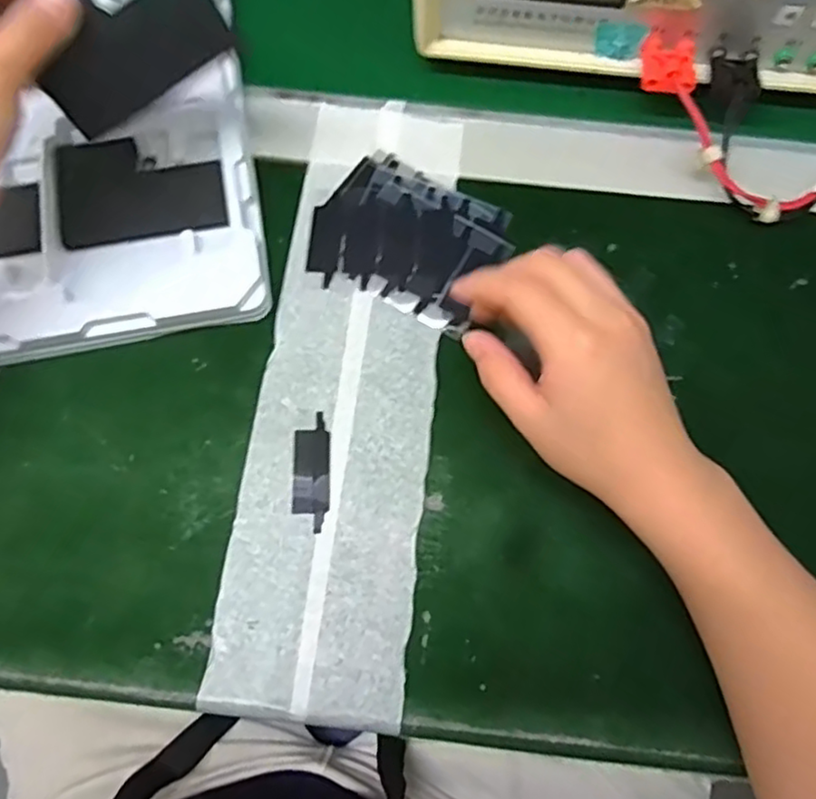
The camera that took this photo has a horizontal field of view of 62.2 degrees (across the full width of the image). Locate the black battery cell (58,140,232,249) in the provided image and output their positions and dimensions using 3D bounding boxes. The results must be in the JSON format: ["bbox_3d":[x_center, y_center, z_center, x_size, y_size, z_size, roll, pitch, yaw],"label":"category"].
[{"bbox_3d":[-0.150,-0.120,0.384,0.091,0.008,0.066,-9,72,-4],"label":"black battery cell"}]

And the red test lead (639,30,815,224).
[{"bbox_3d":[0.212,-0.145,0.386,0.176,0.035,0.086,17,73,4],"label":"red test lead"}]

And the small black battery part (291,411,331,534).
[{"bbox_3d":[-0.049,0.036,0.341,0.018,0.004,0.058,-2,72,-2],"label":"small black battery part"}]

